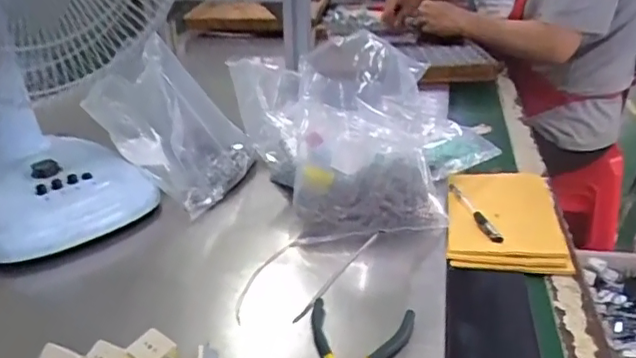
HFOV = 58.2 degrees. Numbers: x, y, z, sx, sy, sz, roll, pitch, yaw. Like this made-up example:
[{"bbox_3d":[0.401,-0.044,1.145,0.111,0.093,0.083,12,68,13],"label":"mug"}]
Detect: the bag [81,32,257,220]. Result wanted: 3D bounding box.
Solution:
[{"bbox_3d":[-0.189,-0.083,0.758,0.192,0.163,0.148,14,29,30],"label":"bag"}]

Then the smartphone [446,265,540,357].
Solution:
[{"bbox_3d":[0.157,0.128,0.520,0.076,0.011,0.172,4,26,11],"label":"smartphone"}]

